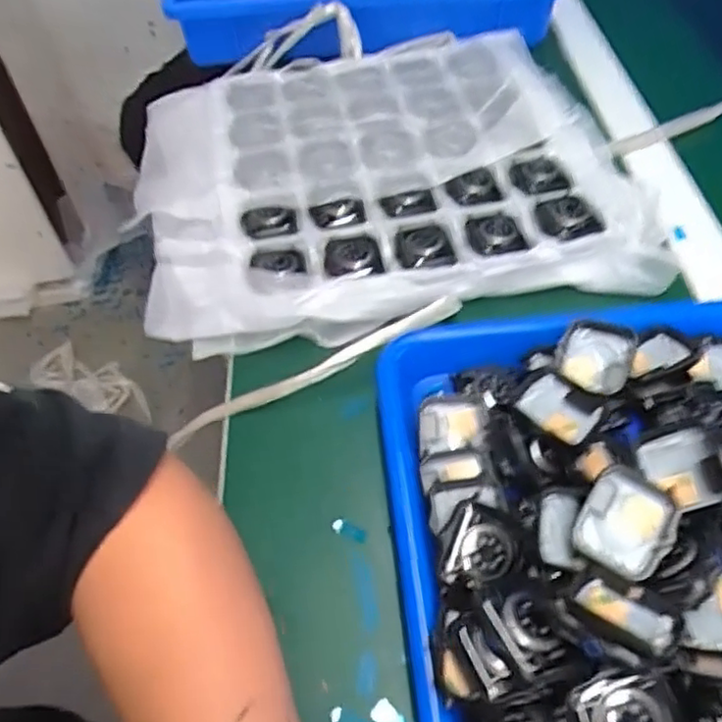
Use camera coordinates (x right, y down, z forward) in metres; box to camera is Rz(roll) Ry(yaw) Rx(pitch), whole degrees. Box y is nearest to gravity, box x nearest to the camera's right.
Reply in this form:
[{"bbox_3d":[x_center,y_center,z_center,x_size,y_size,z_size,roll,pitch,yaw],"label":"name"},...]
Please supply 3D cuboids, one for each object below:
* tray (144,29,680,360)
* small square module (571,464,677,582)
[{"bbox_3d":[0.009,-0.156,0.508,0.354,0.022,0.322,-9,50,-4],"label":"tray"},{"bbox_3d":[0.117,0.071,0.288,0.036,0.008,0.044,29,78,16],"label":"small square module"}]

